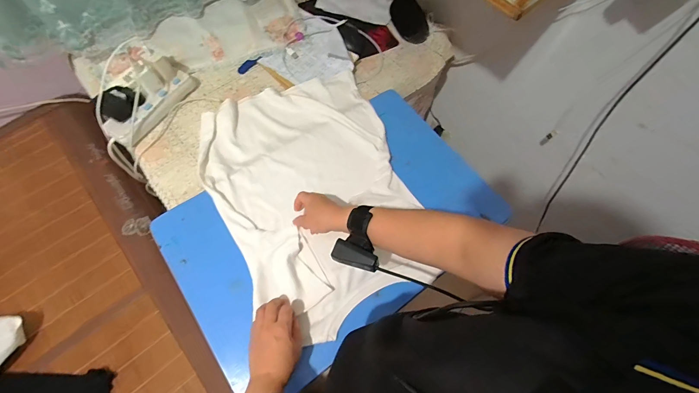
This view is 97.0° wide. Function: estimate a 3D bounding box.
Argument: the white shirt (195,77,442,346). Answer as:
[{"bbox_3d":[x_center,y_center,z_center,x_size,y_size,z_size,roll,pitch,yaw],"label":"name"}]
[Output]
[{"bbox_3d":[-0.076,-0.021,0.628,0.372,0.034,0.527,-19,69,-11],"label":"white shirt"}]

